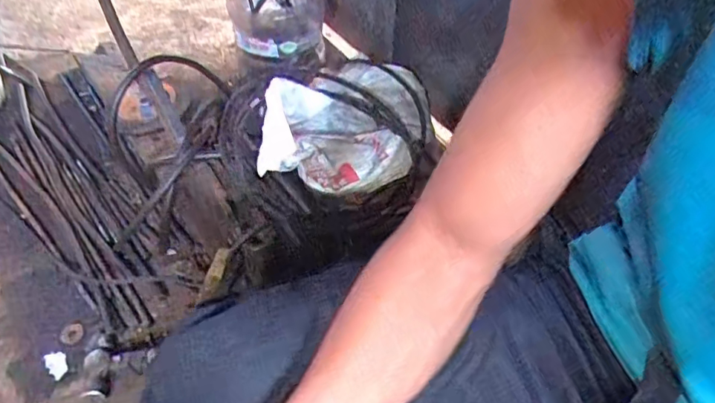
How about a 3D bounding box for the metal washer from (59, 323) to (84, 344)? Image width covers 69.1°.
[{"bbox_3d":[-0.529,0.245,0.962,0.040,0.004,0.039,-5,60,-7],"label":"metal washer"}]

